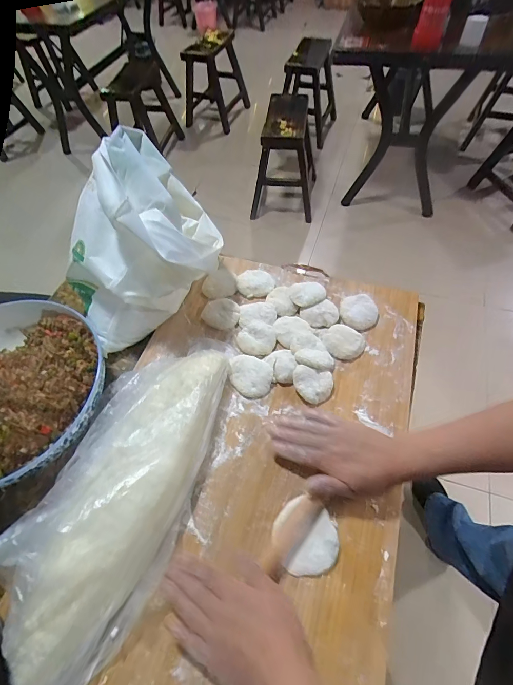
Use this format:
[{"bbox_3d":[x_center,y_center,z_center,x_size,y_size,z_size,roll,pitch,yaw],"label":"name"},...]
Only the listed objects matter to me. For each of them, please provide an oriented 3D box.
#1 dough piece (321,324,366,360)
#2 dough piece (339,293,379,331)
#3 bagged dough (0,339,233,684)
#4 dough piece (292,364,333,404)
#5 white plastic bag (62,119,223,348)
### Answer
[{"bbox_3d":[0.146,-0.001,0.585,0.069,0.017,0.060,11,58,11],"label":"dough piece"},{"bbox_3d":[0.182,-0.056,0.618,0.065,0.020,0.069,-2,57,3],"label":"dough piece"},{"bbox_3d":[-0.168,0.163,0.444,0.165,0.106,0.453,12,58,11],"label":"bagged dough"},{"bbox_3d":[0.087,0.066,0.537,0.060,0.026,0.050,6,57,8],"label":"dough piece"},{"bbox_3d":[-0.202,-0.172,0.583,0.266,0.228,0.232,-18,57,-8],"label":"white plastic bag"}]

